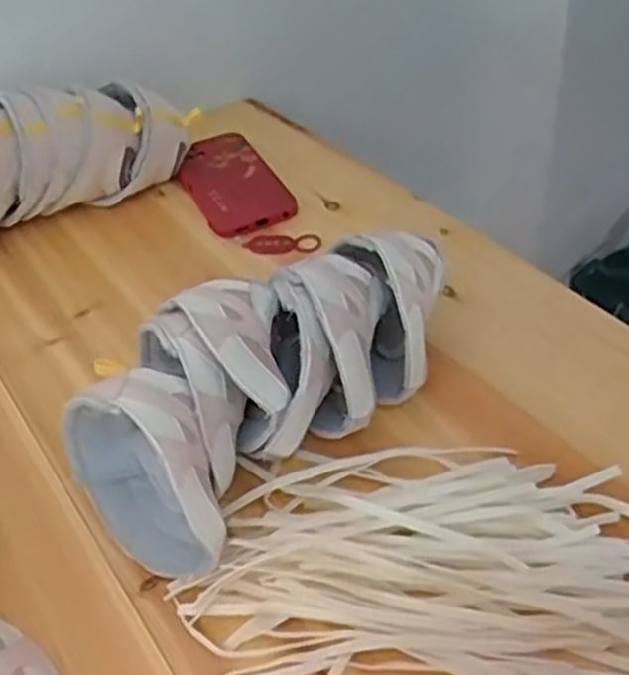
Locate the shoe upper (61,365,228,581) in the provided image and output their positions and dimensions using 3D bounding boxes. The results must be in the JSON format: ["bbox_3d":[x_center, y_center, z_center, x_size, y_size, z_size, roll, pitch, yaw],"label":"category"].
[{"bbox_3d":[-0.097,0.073,0.460,0.069,0.089,0.131,-30,48,-22],"label":"shoe upper"}]

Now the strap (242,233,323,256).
[{"bbox_3d":[-0.028,-0.082,0.683,0.069,0.007,0.029,1,44,8],"label":"strap"}]

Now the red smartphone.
[{"bbox_3d":[-0.081,-0.151,0.755,0.082,0.016,0.162,-22,46,-15],"label":"red smartphone"}]

